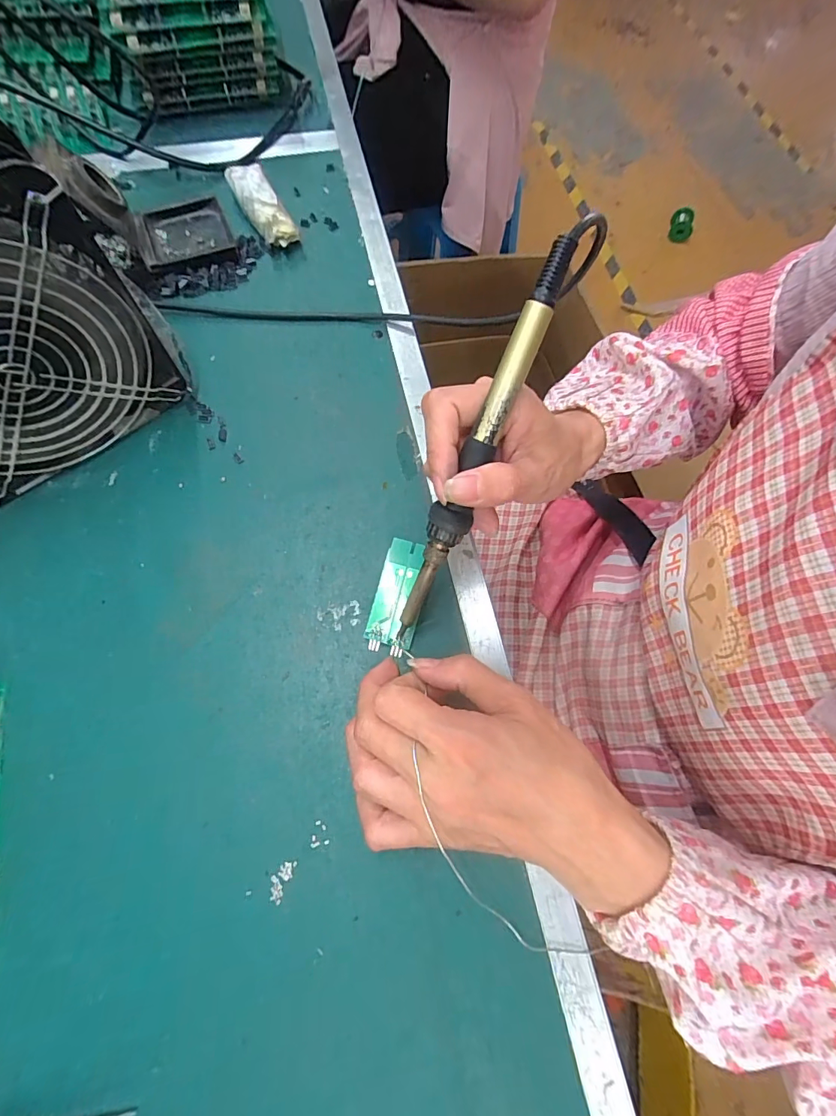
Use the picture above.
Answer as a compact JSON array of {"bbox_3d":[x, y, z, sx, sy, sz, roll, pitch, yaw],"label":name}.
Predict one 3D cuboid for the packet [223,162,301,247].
[{"bbox_3d":[-0.132,-0.298,0.386,0.027,0.025,0.089,-27,74,-12],"label":"packet"}]

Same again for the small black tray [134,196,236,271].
[{"bbox_3d":[-0.190,-0.264,0.373,0.068,0.016,0.072,-21,72,-10],"label":"small black tray"}]

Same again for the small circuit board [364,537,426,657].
[{"bbox_3d":[-0.012,0.023,0.276,0.026,0.006,0.068,12,79,2],"label":"small circuit board"}]

